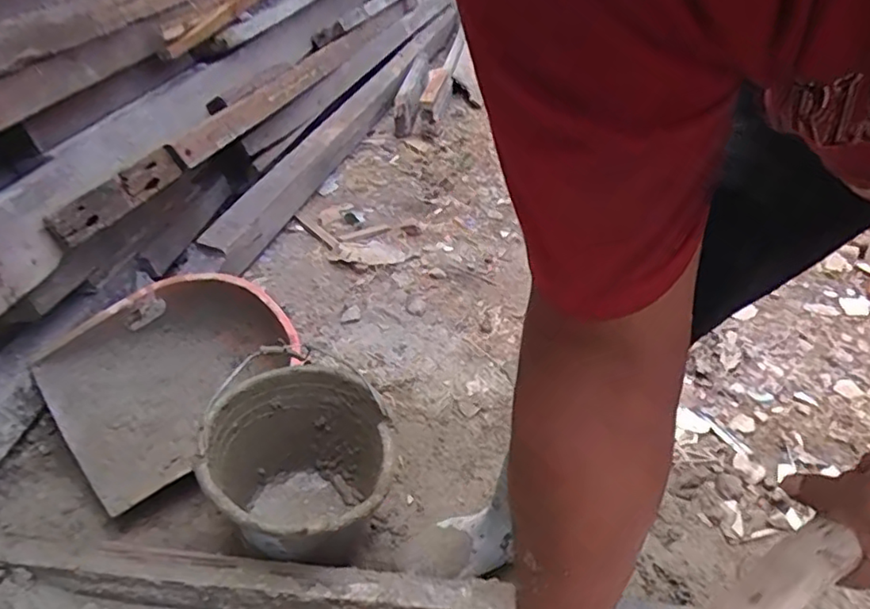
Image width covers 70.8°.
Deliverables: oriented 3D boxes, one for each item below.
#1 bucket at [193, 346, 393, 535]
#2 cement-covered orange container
[{"bbox_3d":[-0.205,0.274,0.933,0.261,0.223,0.308,-15,39,-25],"label":"bucket"},{"bbox_3d":[-0.477,0.130,1.136,0.377,0.176,0.423,28,41,30],"label":"cement-covered orange container"}]

